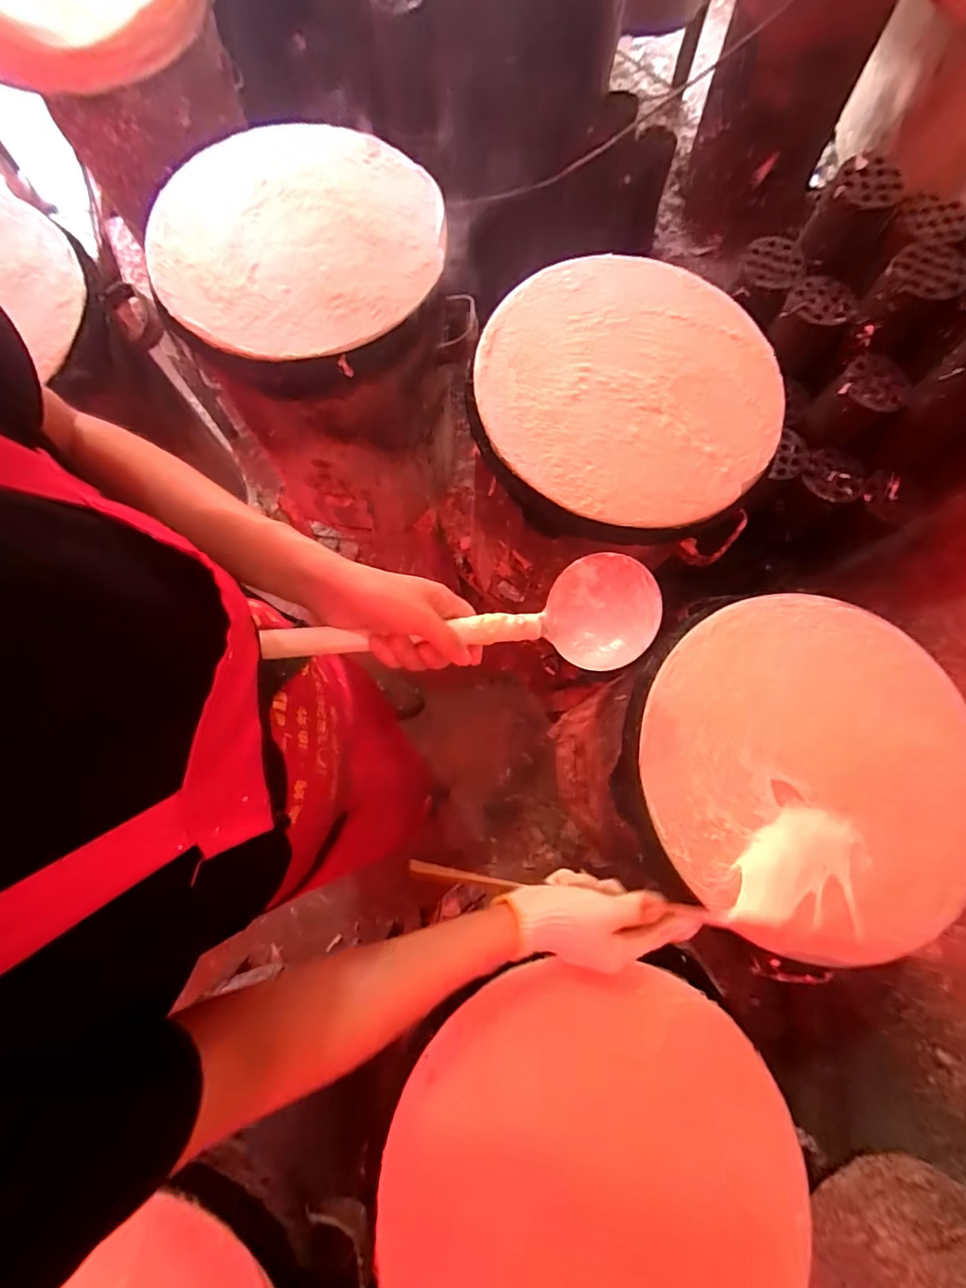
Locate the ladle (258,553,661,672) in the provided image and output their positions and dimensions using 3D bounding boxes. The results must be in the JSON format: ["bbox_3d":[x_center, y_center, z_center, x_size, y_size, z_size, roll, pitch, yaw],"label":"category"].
[{"bbox_3d":[-0.010,-0.018,0.392,0.295,0.054,0.091,-5,79,-13],"label":"ladle"}]

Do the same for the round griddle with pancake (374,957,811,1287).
[{"bbox_3d":[0.098,0.488,0.449,0.357,0.053,0.342,0,79,-1],"label":"round griddle with pancake"}]

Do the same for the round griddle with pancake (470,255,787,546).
[{"bbox_3d":[0.178,-0.309,0.623,0.369,0.034,0.369,0,79,-1],"label":"round griddle with pancake"}]

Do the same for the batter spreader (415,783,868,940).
[{"bbox_3d":[0.157,0.208,0.475,0.440,0.048,0.121,0,79,-6],"label":"batter spreader"}]

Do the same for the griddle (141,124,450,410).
[{"bbox_3d":[-0.235,-0.509,0.651,0.350,0.053,0.372,0,79,-1],"label":"griddle"}]

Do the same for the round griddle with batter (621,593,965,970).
[{"bbox_3d":[0.339,0.122,0.526,0.358,0.044,0.357,0,73,-1],"label":"round griddle with batter"}]

